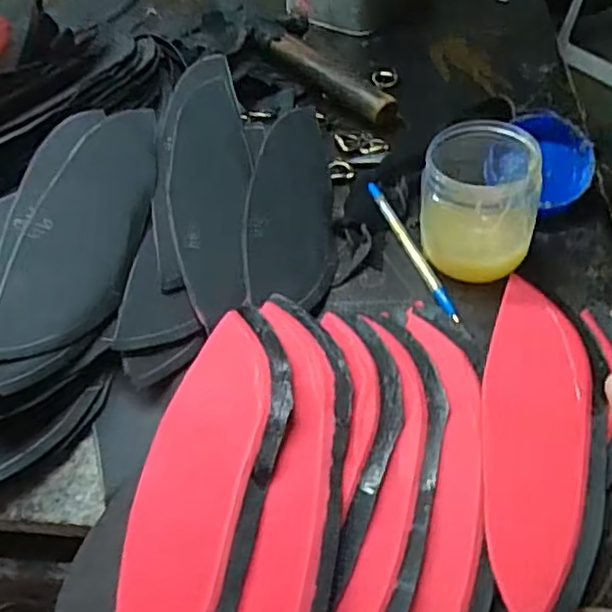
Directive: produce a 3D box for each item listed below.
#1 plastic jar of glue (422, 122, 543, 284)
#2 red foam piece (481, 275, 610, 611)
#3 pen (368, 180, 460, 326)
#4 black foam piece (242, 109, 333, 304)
[{"bbox_3d":[0.117,-0.070,0.443,0.074,0.090,0.064,12,52,14],"label":"plastic jar of glue"},{"bbox_3d":[0.132,0.071,0.364,0.067,0.011,0.208,9,51,12],"label":"red foam piece"},{"bbox_3d":[0.075,-0.043,0.473,0.010,0.006,0.143,-17,51,-9],"label":"pen"},{"bbox_3d":[-0.010,-0.082,0.497,0.064,0.006,0.210,18,49,-14],"label":"black foam piece"}]

